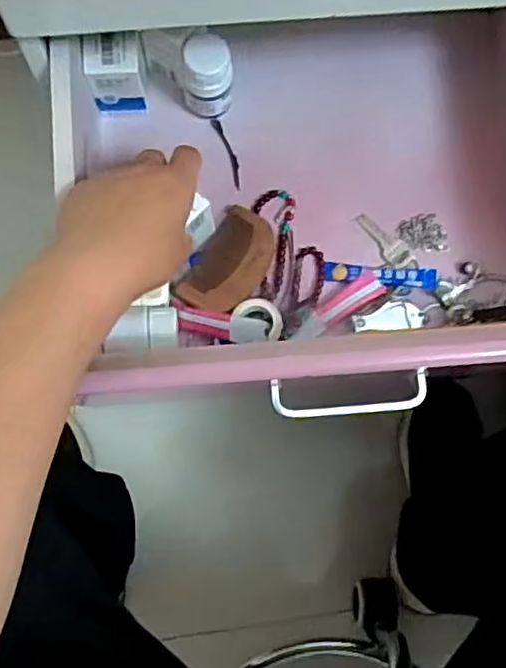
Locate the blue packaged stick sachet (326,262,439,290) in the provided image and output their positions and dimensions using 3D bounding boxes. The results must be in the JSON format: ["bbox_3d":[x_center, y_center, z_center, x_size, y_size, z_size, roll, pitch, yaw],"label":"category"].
[{"bbox_3d":[0.094,-0.044,0.484,0.082,0.007,0.015,6,75,13],"label":"blue packaged stick sachet"}]

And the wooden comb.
[{"bbox_3d":[-0.017,-0.053,0.481,0.046,0.014,0.086,33,77,6],"label":"wooden comb"}]

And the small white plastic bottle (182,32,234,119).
[{"bbox_3d":[-0.033,-0.189,0.477,0.039,0.056,0.044,-8,76,-4],"label":"small white plastic bottle"}]

